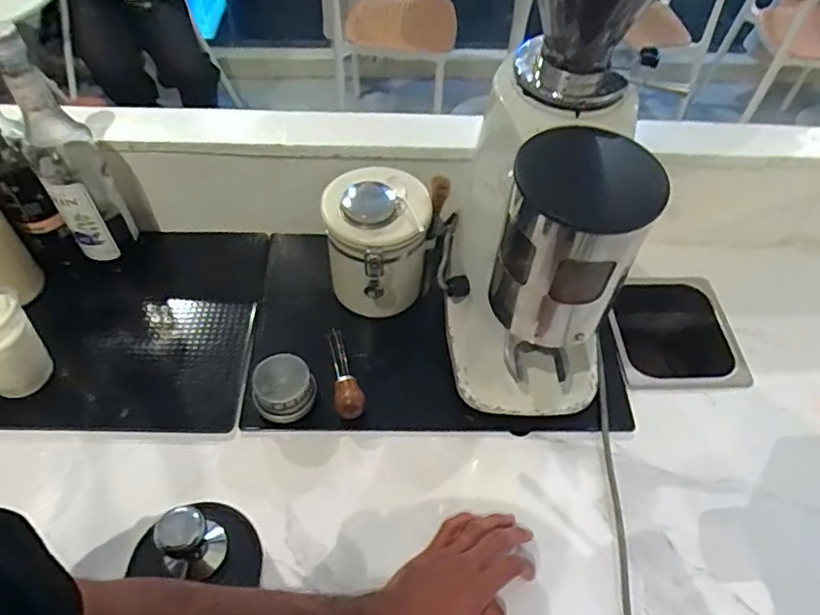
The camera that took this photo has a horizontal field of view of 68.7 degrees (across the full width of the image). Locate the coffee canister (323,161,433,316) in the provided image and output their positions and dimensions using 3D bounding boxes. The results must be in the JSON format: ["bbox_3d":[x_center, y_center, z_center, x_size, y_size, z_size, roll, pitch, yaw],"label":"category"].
[{"bbox_3d":[-0.036,-0.068,0.720,0.121,0.158,0.118,1,53,-1],"label":"coffee canister"}]

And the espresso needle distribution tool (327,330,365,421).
[{"bbox_3d":[-0.077,0.080,0.705,0.033,0.041,0.119,-10,54,-10],"label":"espresso needle distribution tool"}]

